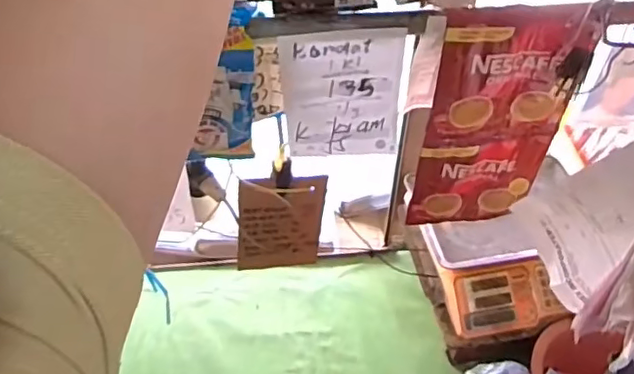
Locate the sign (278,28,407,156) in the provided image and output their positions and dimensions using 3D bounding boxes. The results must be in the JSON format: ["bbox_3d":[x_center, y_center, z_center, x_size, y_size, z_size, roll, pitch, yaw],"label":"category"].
[{"bbox_3d":[0.024,-0.081,0.519,0.105,0.135,0.006,-6,46,-3],"label":"sign"}]

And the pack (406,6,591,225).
[{"bbox_3d":[0.170,-0.056,0.562,0.130,0.257,0.017,-6,48,-5],"label":"pack"}]

